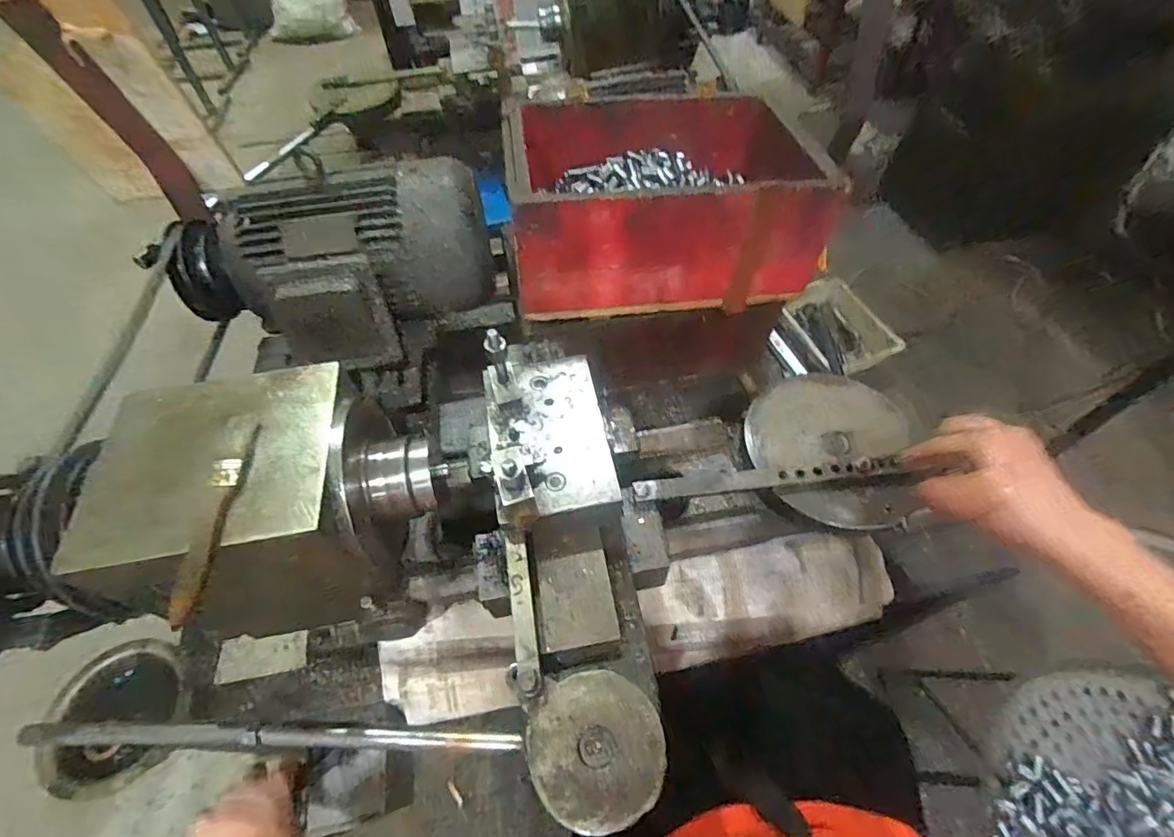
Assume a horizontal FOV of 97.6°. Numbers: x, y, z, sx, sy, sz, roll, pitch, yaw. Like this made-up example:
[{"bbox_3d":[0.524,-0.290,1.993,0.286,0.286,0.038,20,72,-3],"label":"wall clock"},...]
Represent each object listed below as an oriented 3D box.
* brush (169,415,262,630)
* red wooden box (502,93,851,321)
[{"bbox_3d":[-0.254,0.060,0.354,0.024,0.016,0.151,-6,54,-2],"label":"brush"},{"bbox_3d":[0.084,-0.275,0.643,0.339,0.151,0.251,-6,54,-2],"label":"red wooden box"}]

